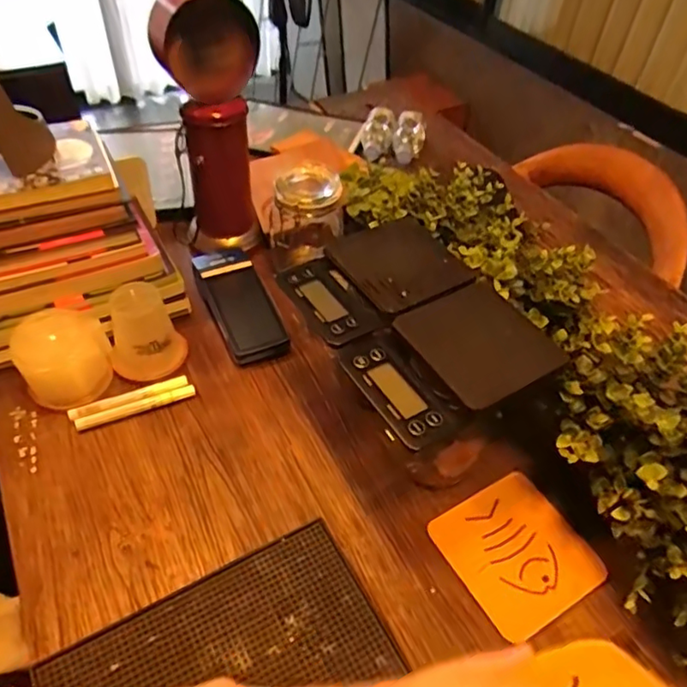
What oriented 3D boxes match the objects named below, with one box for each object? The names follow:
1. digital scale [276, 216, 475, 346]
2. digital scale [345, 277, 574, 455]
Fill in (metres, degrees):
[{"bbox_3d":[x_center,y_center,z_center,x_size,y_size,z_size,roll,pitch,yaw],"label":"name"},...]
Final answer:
[{"bbox_3d":[0.037,-0.074,0.632,0.192,0.039,0.137,-24,53,-24],"label":"digital scale"},{"bbox_3d":[0.105,0.016,0.556,0.187,0.040,0.133,-21,52,-22],"label":"digital scale"}]

